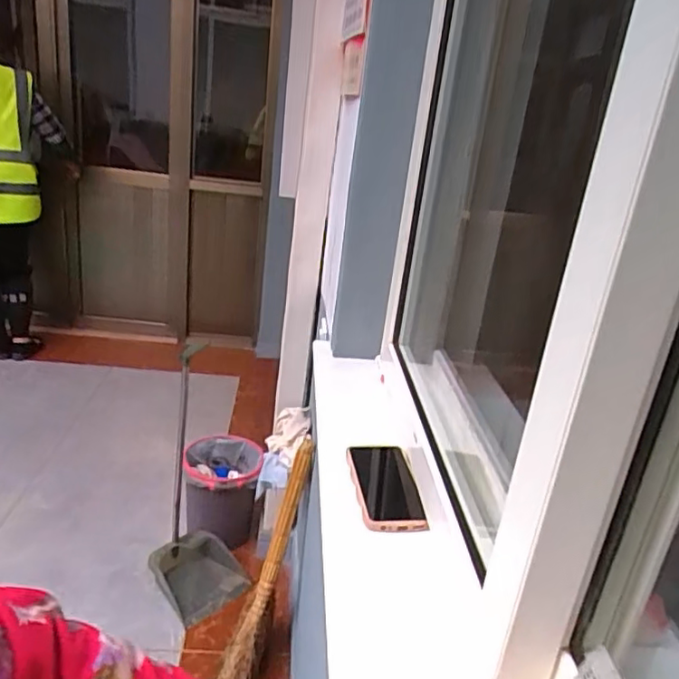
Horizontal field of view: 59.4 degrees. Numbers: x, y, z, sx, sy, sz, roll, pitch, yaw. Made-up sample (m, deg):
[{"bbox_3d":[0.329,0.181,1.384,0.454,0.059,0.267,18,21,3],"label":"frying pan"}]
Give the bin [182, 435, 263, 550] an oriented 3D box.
[{"bbox_3d":[-0.356,0.473,1.816,0.237,0.265,0.247,4,21,-6],"label":"bin"}]

